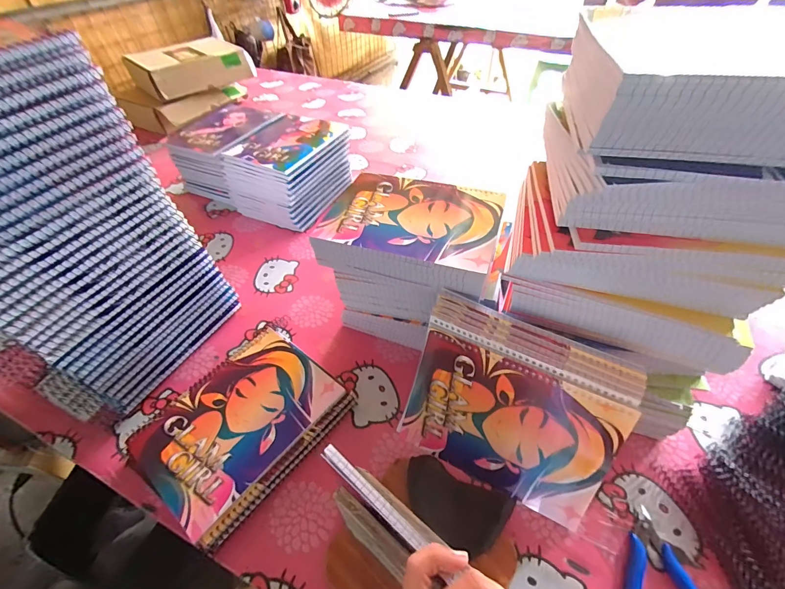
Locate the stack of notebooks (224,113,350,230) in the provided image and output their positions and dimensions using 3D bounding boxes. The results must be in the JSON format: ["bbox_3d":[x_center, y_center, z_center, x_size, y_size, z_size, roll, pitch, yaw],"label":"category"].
[{"bbox_3d":[-0.199,-0.246,0.717,0.157,0.122,0.200,22,52,20],"label":"stack of notebooks"}]

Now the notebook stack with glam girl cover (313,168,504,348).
[{"bbox_3d":[0.027,-0.035,0.485,0.190,0.176,0.143,15,49,15],"label":"notebook stack with glam girl cover"}]

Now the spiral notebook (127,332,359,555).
[{"bbox_3d":[-0.171,0.150,0.416,0.156,0.033,0.207,29,54,25],"label":"spiral notebook"}]

